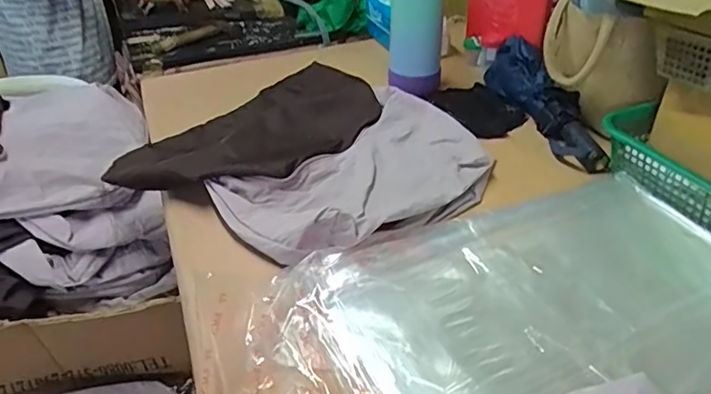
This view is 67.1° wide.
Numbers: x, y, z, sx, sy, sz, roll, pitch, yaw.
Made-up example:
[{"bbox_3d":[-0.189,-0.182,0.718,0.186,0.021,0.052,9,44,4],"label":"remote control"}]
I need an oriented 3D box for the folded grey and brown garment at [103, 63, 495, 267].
[{"bbox_3d":[-0.054,-0.074,0.761,0.448,0.056,0.405,23,41,29],"label":"folded grey and brown garment"}]

